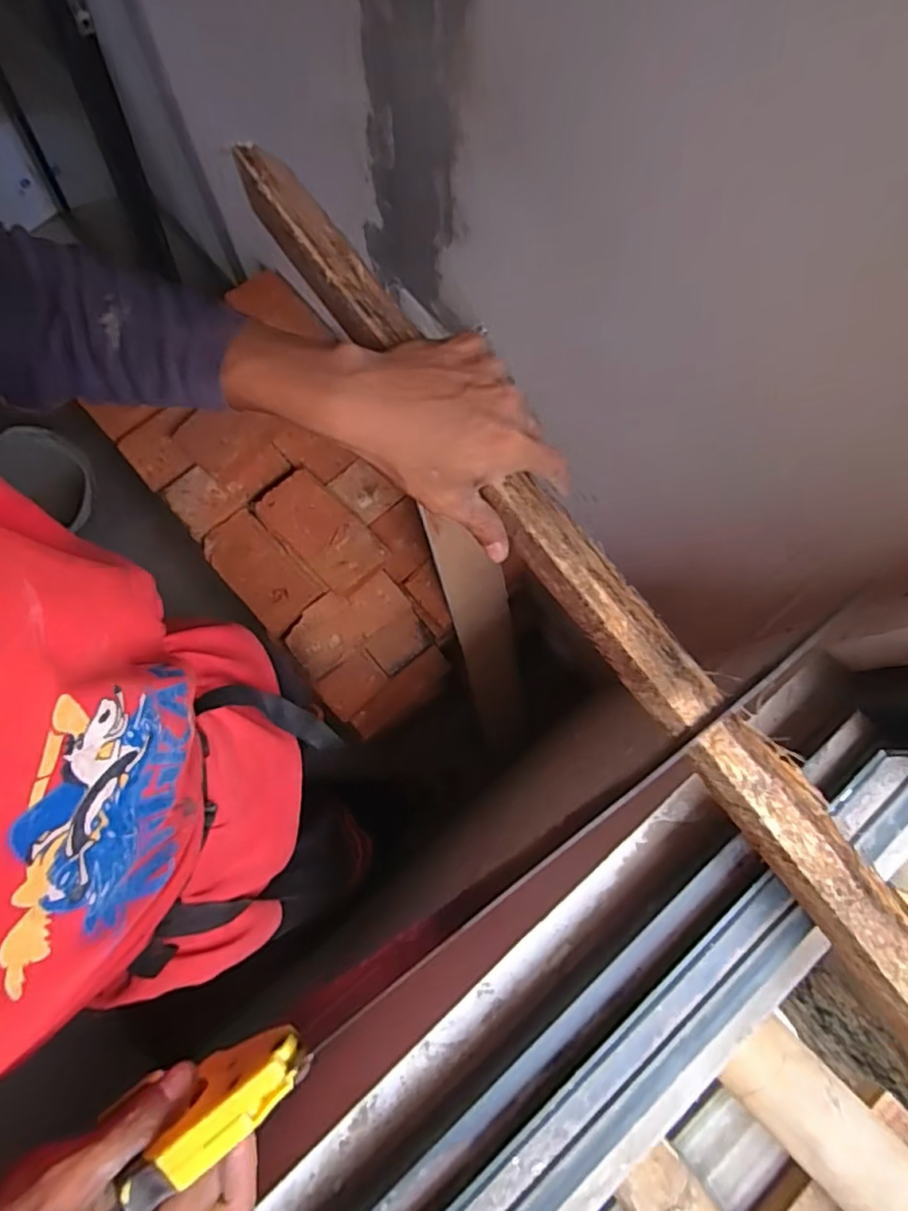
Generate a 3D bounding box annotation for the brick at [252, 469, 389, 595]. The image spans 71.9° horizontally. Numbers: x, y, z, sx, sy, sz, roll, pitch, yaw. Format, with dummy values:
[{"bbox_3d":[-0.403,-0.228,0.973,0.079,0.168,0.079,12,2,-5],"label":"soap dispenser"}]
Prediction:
[{"bbox_3d":[-0.202,-0.111,0.969,0.200,0.050,0.105,43,80,8],"label":"brick"}]

